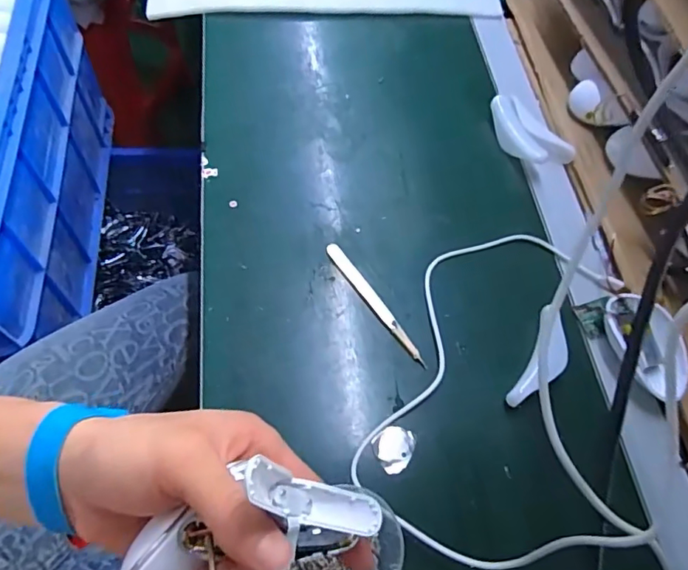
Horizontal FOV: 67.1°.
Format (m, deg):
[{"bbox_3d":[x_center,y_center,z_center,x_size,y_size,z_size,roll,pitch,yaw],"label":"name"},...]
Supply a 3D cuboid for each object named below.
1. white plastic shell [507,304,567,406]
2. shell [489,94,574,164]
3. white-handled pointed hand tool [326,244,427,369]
[{"bbox_3d":[0.151,0.056,0.393,0.029,0.008,0.087,27,62,8],"label":"white plastic shell"},{"bbox_3d":[0.172,-0.143,0.495,0.048,0.018,0.093,-33,71,-22],"label":"shell"},{"bbox_3d":[0.026,0.014,0.416,0.012,0.004,0.124,-32,70,-21],"label":"white-handled pointed hand tool"}]

